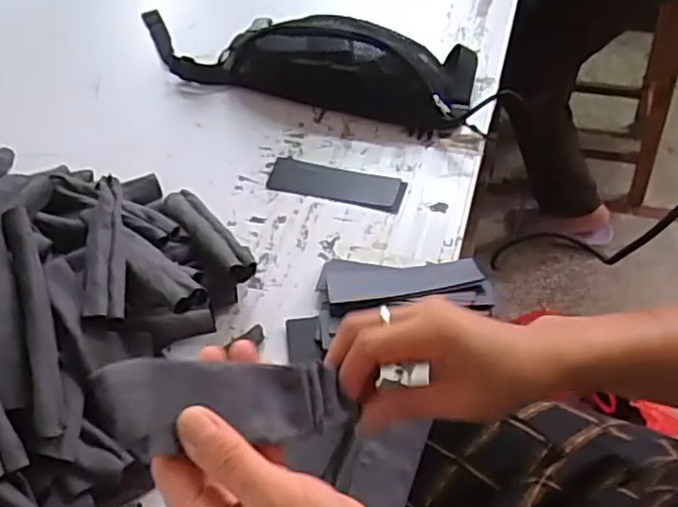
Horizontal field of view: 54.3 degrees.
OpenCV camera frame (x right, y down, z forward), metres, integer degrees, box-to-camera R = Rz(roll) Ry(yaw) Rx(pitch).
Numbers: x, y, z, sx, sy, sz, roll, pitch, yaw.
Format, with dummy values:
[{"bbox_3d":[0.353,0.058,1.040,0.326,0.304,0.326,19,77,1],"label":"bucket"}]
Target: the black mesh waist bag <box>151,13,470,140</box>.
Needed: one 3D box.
[{"bbox_3d":[-0.069,-0.270,0.851,0.487,0.079,0.147,15,56,16],"label":"black mesh waist bag"}]

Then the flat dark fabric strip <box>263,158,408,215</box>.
[{"bbox_3d":[-0.004,-0.080,0.752,0.154,0.009,0.050,11,55,13],"label":"flat dark fabric strip"}]

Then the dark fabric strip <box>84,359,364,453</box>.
[{"bbox_3d":[-0.054,0.075,0.333,0.146,0.016,0.041,11,39,-41],"label":"dark fabric strip"}]

